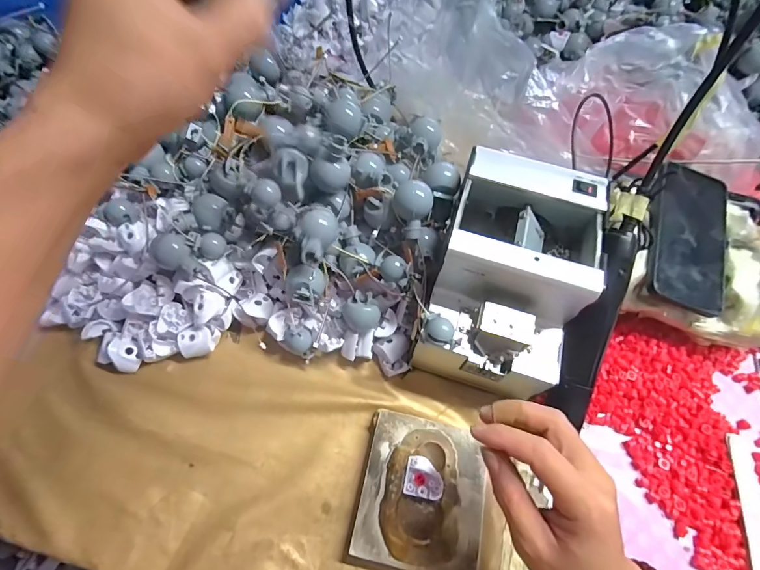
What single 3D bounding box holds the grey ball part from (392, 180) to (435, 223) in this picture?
[{"bbox_3d":[0.031,-0.075,0.368,0.035,0.034,0.038,1,61,-2],"label":"grey ball part"}]

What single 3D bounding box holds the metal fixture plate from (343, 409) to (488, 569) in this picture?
[{"bbox_3d":[0.035,0.183,0.339,0.105,0.032,0.122,12,64,2],"label":"metal fixture plate"}]

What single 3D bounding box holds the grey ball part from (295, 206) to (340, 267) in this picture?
[{"bbox_3d":[-0.057,-0.046,0.346,0.030,0.026,0.062,16,62,6],"label":"grey ball part"}]

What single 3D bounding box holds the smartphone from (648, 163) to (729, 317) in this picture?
[{"bbox_3d":[0.326,-0.056,0.408,0.084,0.008,0.171,22,67,-4],"label":"smartphone"}]

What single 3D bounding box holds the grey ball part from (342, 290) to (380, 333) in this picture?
[{"bbox_3d":[-0.019,0.028,0.381,0.033,0.025,0.033,1,61,-2],"label":"grey ball part"}]

